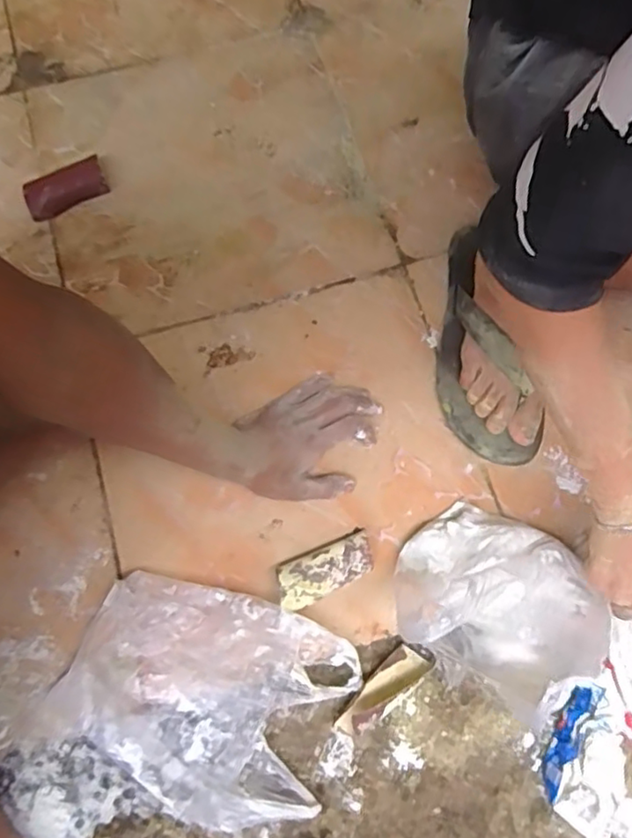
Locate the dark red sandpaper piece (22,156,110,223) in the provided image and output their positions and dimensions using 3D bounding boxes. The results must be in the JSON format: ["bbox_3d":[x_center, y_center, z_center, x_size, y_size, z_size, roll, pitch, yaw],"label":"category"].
[{"bbox_3d":[-0.313,-0.287,0.762,0.100,0.028,0.048,-32,76,-9],"label":"dark red sandpaper piece"}]

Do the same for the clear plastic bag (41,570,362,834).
[{"bbox_3d":[-0.107,0.259,0.573,0.256,0.048,0.188,18,74,5],"label":"clear plastic bag"}]

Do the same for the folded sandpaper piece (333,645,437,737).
[{"bbox_3d":[0.065,0.257,0.576,0.037,0.028,0.107,43,78,12],"label":"folded sandpaper piece"}]

